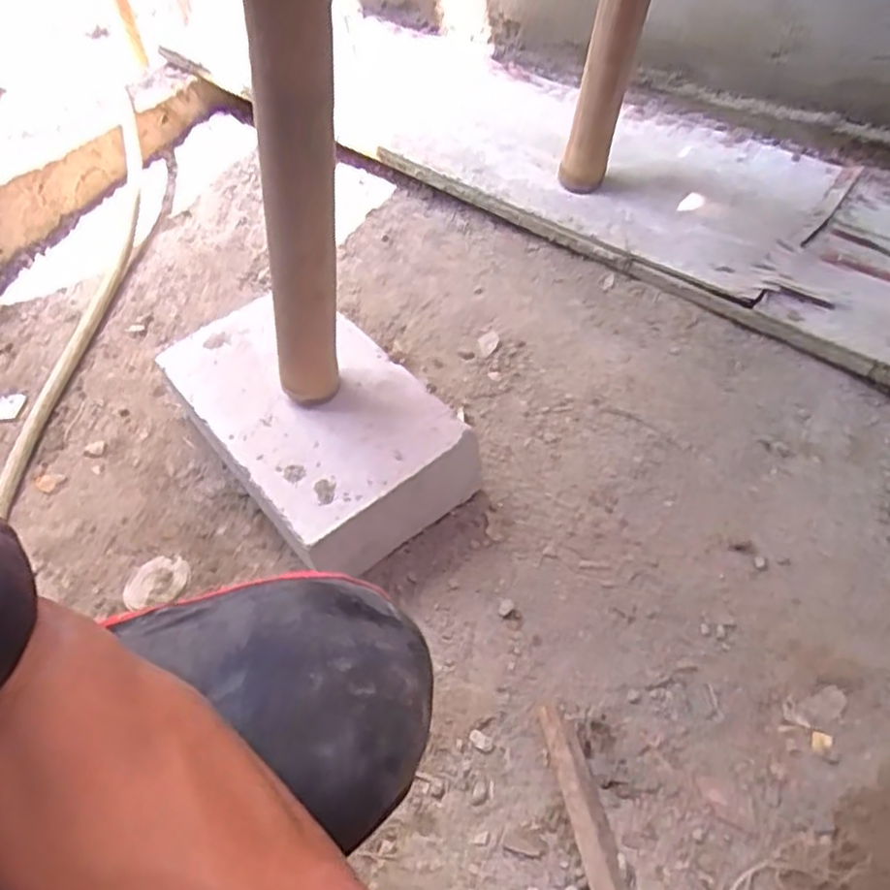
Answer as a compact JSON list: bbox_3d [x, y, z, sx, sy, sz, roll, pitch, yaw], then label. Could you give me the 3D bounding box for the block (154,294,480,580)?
[{"bbox_3d":[-0.144,-0.024,0.802,0.197,0.108,0.336,-33,54,-21],"label":"block"}]

